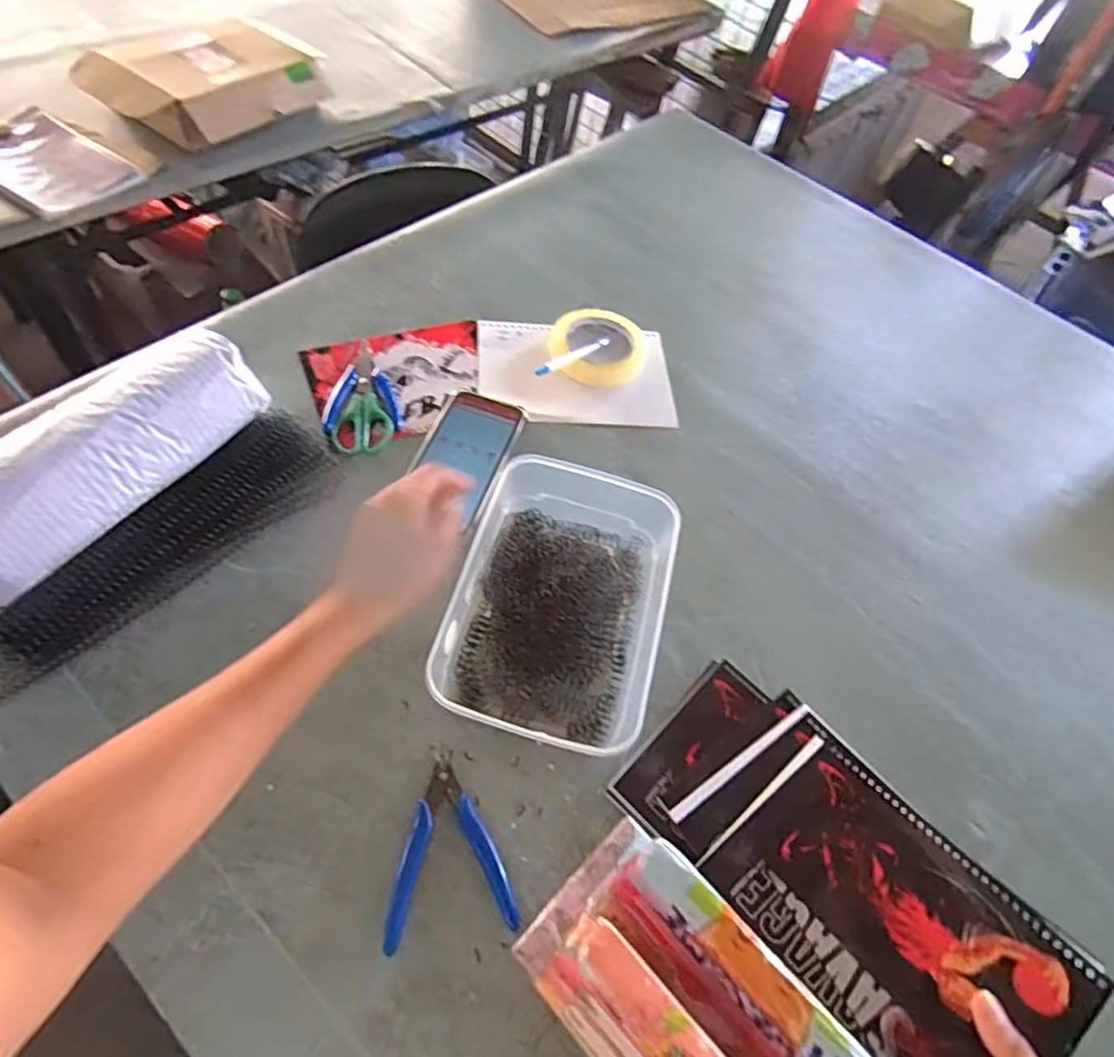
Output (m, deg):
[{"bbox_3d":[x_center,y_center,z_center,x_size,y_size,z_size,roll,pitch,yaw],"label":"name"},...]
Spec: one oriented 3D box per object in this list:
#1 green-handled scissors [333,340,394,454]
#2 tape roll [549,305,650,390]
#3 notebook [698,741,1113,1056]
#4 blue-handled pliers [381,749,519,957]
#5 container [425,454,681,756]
[{"bbox_3d":[-0.201,-0.137,0.665,0.055,0.006,0.153,-6,59,-13],"label":"green-handled scissors"},{"bbox_3d":[0.049,-0.208,0.751,0.109,0.031,0.117,4,57,-7],"label":"tape roll"},{"bbox_3d":[0.211,0.252,0.415,0.141,0.018,0.192,-33,54,-18],"label":"notebook"},{"bbox_3d":[-0.061,0.219,0.442,0.082,0.008,0.124,10,53,2],"label":"blue-handled pliers"},{"bbox_3d":[0.005,0.055,0.529,0.157,0.068,0.247,16,56,1],"label":"container"}]

